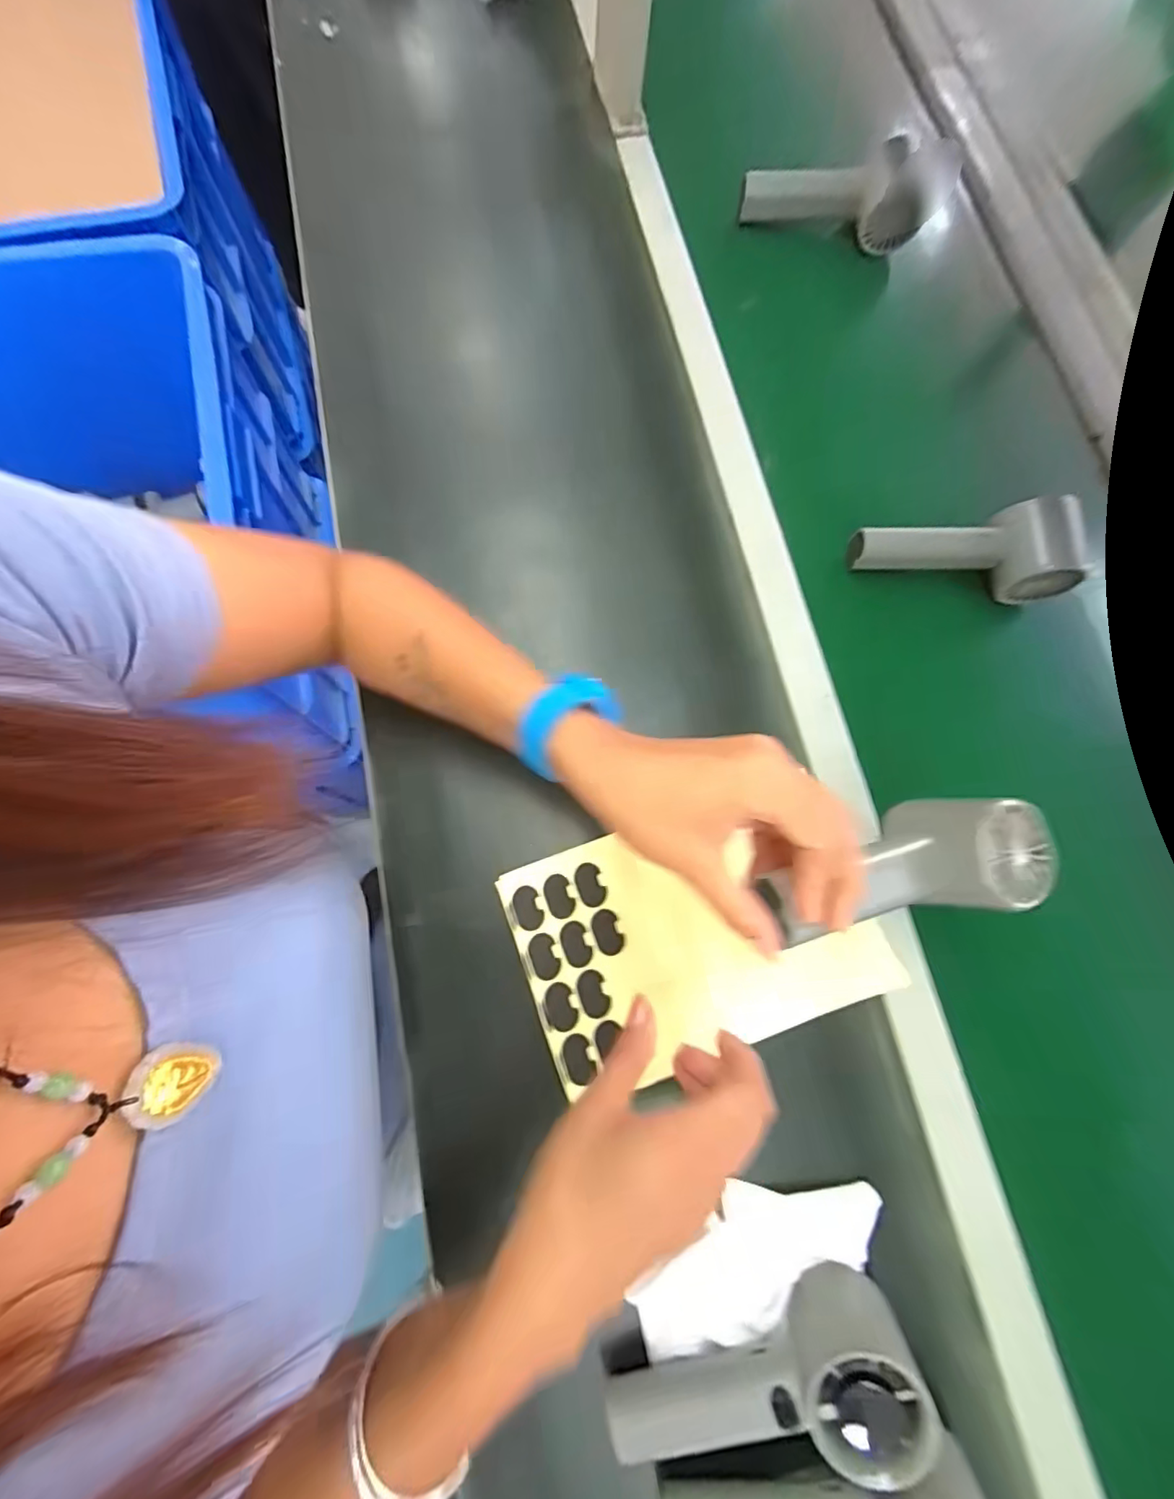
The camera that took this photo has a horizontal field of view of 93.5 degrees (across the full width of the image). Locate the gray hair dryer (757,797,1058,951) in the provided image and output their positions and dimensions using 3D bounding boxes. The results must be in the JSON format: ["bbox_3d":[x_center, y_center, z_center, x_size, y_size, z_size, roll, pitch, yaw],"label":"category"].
[{"bbox_3d":[0.154,0.060,0.274,0.158,0.045,0.058,-11,74,-13],"label":"gray hair dryer"}]

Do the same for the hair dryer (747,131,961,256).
[{"bbox_3d":[0.233,-0.503,0.496,0.173,0.053,0.051,12,76,1],"label":"hair dryer"}]

